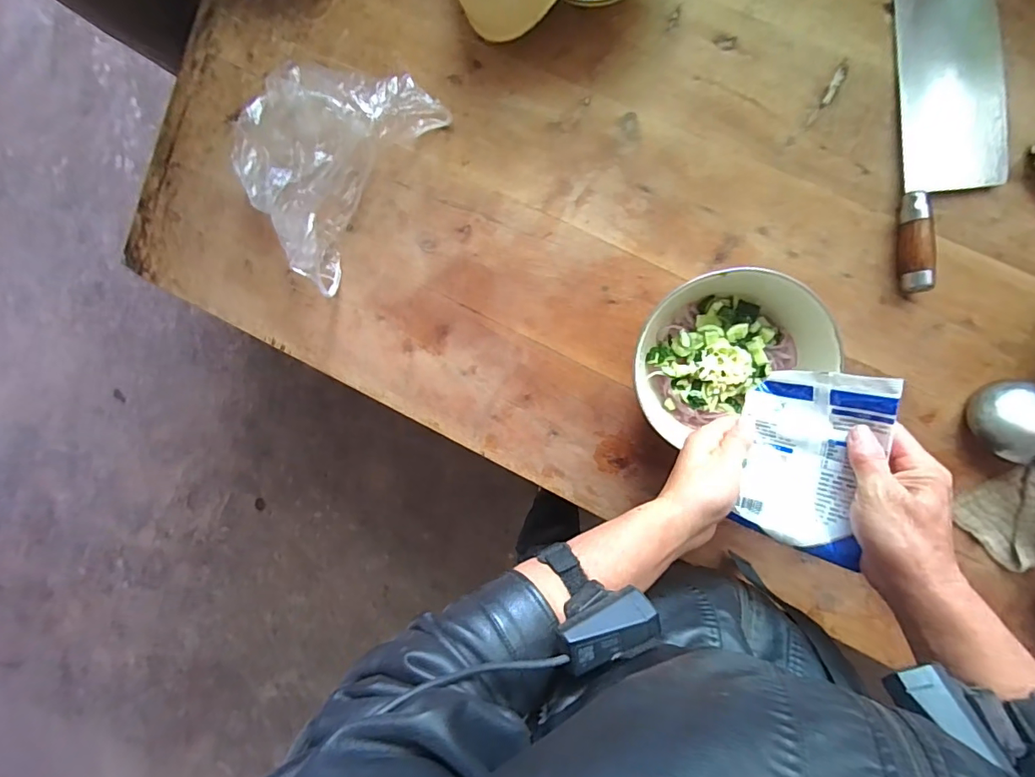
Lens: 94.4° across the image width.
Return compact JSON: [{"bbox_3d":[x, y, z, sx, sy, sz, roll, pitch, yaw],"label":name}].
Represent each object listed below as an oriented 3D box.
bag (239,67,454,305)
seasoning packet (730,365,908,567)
[{"bbox_3d":[-0.236,-0.286,0.592,0.191,0.065,0.260,39,97,3],"label":"bag"},{"bbox_3d":[0.254,0.061,0.427,0.110,0.022,0.154,16,90,46],"label":"seasoning packet"}]

